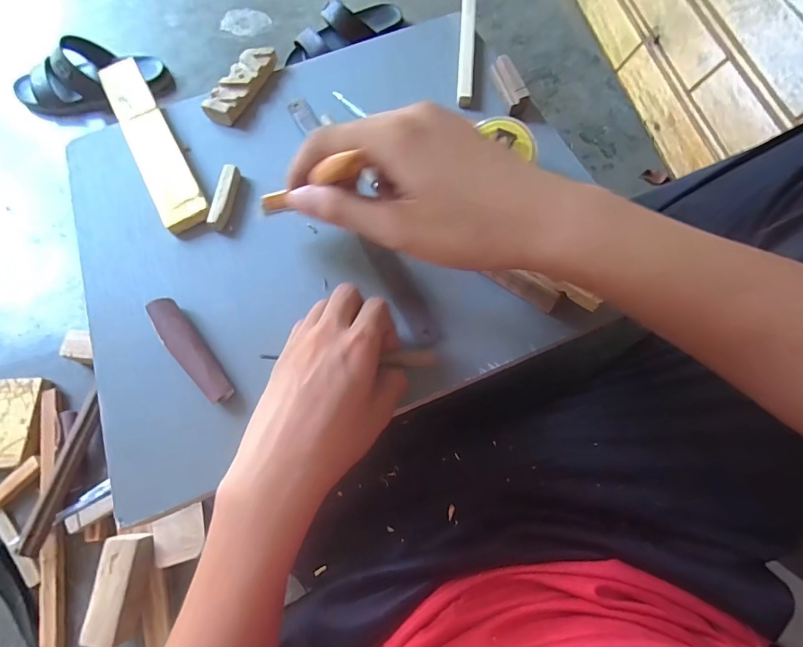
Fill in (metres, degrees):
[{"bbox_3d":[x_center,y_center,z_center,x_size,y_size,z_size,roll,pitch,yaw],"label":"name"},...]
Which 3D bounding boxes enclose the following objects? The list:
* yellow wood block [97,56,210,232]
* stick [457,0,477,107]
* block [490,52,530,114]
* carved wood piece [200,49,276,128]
[{"bbox_3d":[-0.257,-0.189,0.434,0.043,0.020,0.251,-29,71,-10],"label":"yellow wood block"},{"bbox_3d":[0.075,-0.326,0.475,0.018,0.011,0.219,4,69,3],"label":"stick"},{"bbox_3d":[0.109,-0.250,0.432,0.020,0.017,0.066,-12,69,-3],"label":"block"},{"bbox_3d":[-0.172,-0.257,0.455,0.037,0.021,0.104,20,71,9],"label":"carved wood piece"}]

